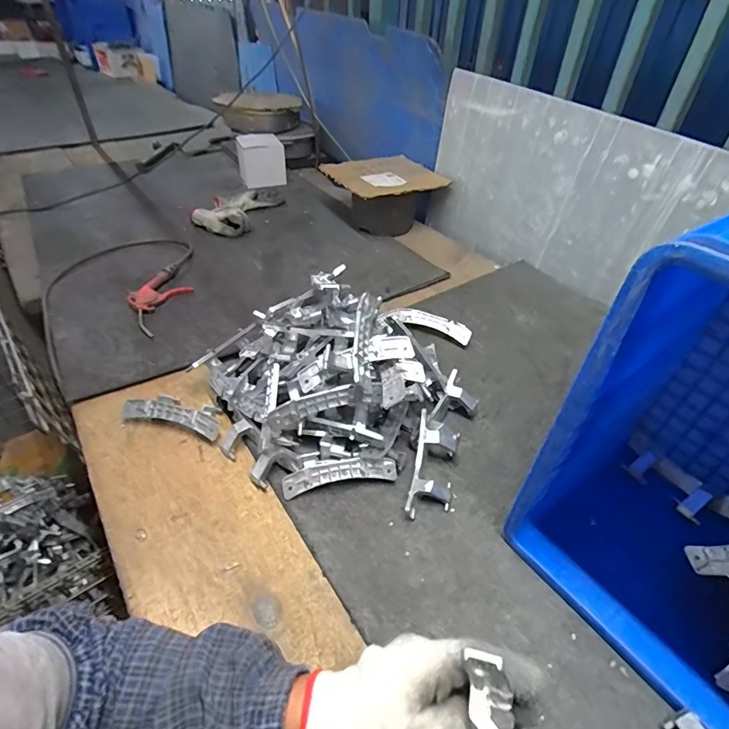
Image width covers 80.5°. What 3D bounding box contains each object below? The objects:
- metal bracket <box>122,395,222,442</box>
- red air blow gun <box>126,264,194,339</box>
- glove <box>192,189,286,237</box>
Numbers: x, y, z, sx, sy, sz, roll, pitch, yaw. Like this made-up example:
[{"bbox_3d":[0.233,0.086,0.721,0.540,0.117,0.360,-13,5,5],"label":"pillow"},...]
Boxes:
[{"bbox_3d":[-0.285,0.074,0.661,0.160,0.034,0.067,12,43,10],"label":"metal bracket"},{"bbox_3d":[-0.427,-0.147,0.892,0.090,0.026,0.233,7,42,5],"label":"red air blow gun"},{"bbox_3d":[-0.358,-0.446,1.230,0.160,0.039,0.264,13,44,12],"label":"glove"}]

